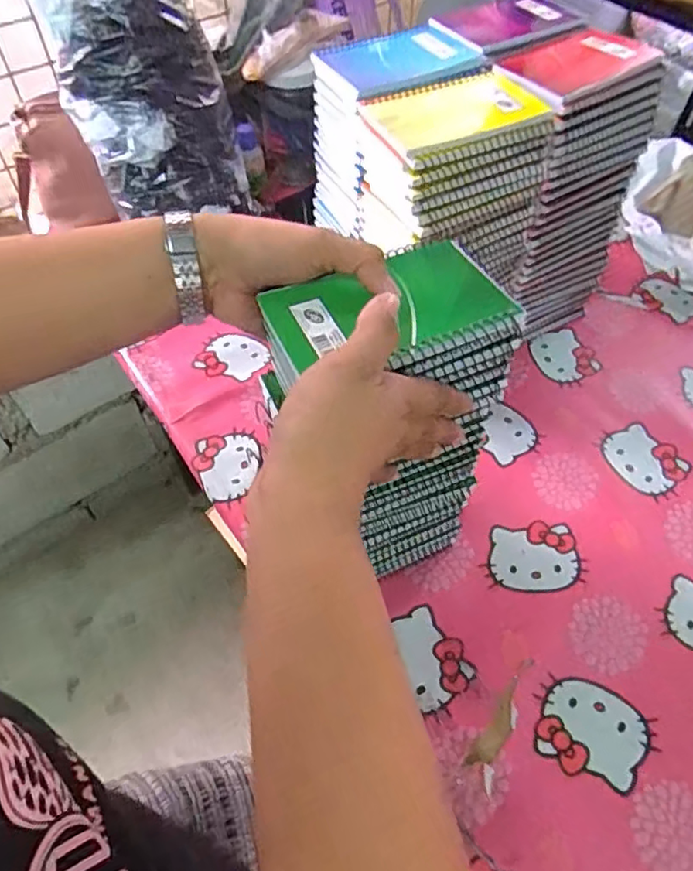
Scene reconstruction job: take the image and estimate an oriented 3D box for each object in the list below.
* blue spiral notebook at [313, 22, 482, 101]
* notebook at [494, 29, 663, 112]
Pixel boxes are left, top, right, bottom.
[{"bbox_3d":[0.048,-0.335,0.531,0.126,0.007,0.099,-23,58,-15],"label":"blue spiral notebook"},{"bbox_3d":[0.199,-0.327,0.526,0.157,0.020,0.092,-34,61,-21],"label":"notebook"}]

